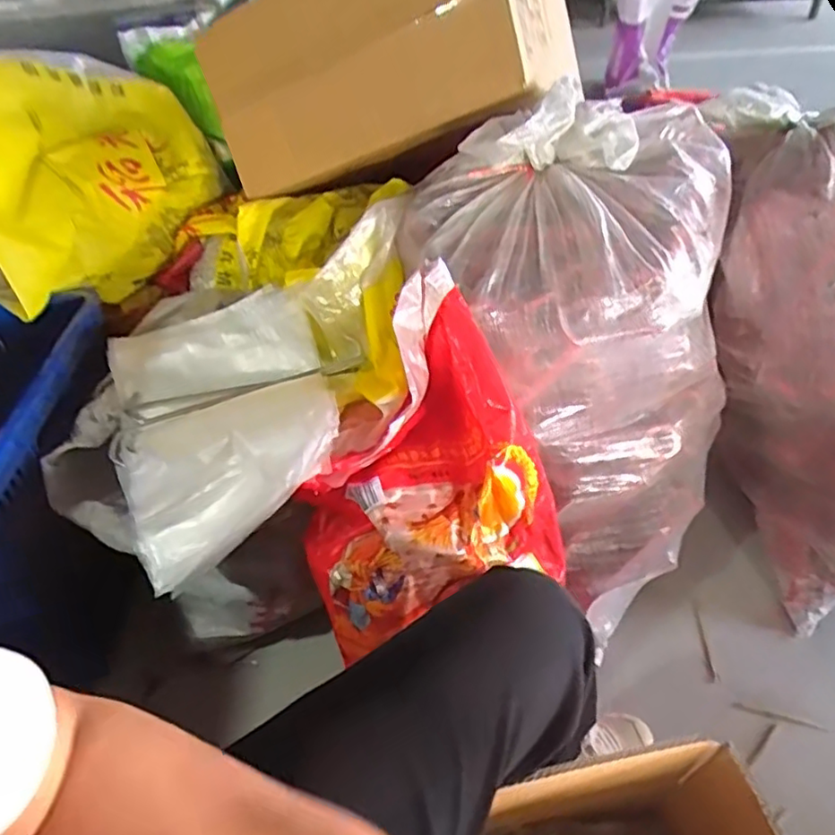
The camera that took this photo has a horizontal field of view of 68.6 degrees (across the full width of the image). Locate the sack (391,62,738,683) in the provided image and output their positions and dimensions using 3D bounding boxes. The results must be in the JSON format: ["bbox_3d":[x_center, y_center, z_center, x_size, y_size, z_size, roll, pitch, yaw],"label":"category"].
[{"bbox_3d":[0.266,-0.060,0.845,0.400,0.708,0.276,-26,22,-21],"label":"sack"}]

